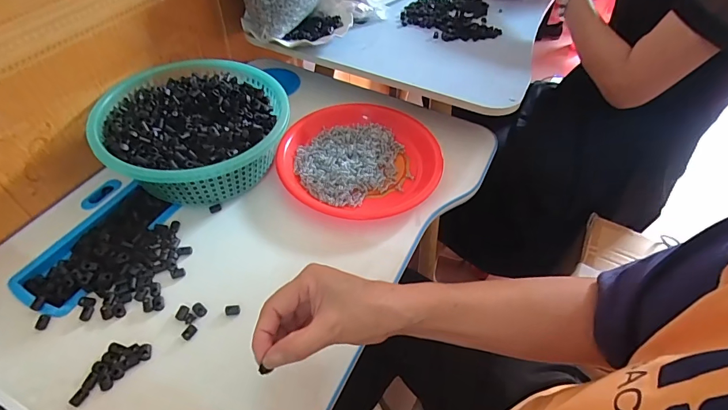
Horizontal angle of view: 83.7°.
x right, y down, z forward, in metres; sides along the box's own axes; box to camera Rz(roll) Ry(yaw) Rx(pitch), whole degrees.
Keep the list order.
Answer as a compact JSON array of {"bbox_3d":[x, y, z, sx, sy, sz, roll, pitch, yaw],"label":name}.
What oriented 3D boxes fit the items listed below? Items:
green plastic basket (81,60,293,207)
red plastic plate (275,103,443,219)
[{"bbox_3d":[-0.225,-0.102,0.557,0.230,0.083,0.243,1,49,-1],"label":"green plastic basket"},{"bbox_3d":[-0.002,-0.072,0.575,0.213,0.027,0.222,1,49,-1],"label":"red plastic plate"}]

